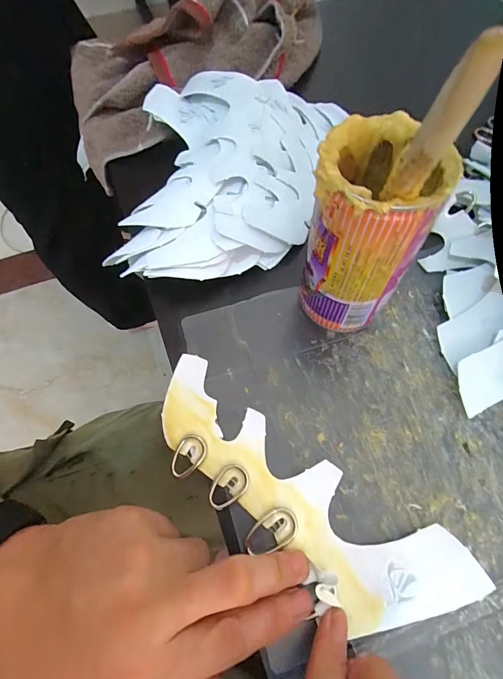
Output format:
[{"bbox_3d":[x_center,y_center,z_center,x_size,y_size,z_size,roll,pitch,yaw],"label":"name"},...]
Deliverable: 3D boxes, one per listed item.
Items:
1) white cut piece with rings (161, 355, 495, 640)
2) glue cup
[{"bbox_3d":[0.022,0.093,0.209,0.208,0.009,0.066,34,69,17],"label":"white cut piece with rings"},{"bbox_3d":[0.070,-0.065,0.217,0.062,0.136,0.067,-1,64,1],"label":"glue cup"}]

